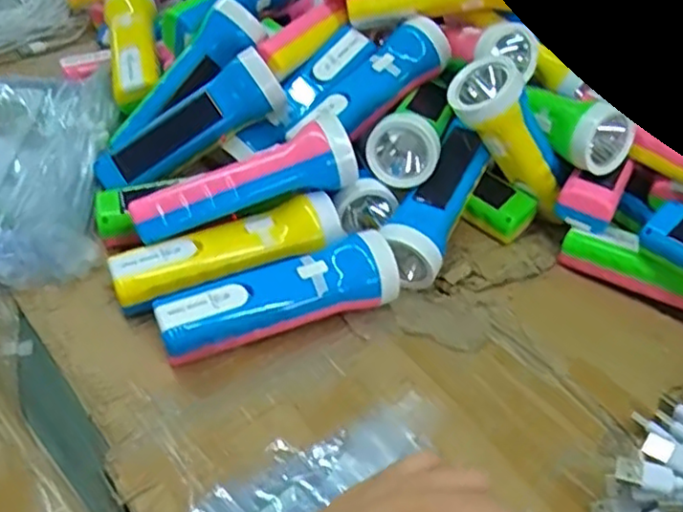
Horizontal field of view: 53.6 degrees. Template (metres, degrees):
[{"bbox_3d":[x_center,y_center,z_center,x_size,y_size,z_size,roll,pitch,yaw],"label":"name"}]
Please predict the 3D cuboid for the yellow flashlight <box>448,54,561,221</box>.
[{"bbox_3d":[0.136,-0.083,0.523,0.051,0.145,0.051,-25,39,22],"label":"yellow flashlight"}]

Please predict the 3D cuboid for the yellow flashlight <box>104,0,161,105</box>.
[{"bbox_3d":[-0.193,-0.199,0.626,0.046,0.037,0.162,-6,43,-16],"label":"yellow flashlight"}]

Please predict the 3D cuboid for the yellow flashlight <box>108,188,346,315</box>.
[{"bbox_3d":[-0.078,0.000,0.472,0.157,0.048,0.047,-14,45,-21],"label":"yellow flashlight"}]

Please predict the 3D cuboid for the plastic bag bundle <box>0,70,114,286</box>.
[{"bbox_3d":[-0.282,-0.078,0.545,0.177,0.034,0.257,-1,42,-11],"label":"plastic bag bundle"}]

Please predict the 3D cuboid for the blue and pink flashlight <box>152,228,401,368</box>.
[{"bbox_3d":[-0.042,0.028,0.452,0.162,0.047,0.049,-14,44,-21],"label":"blue and pink flashlight"}]

